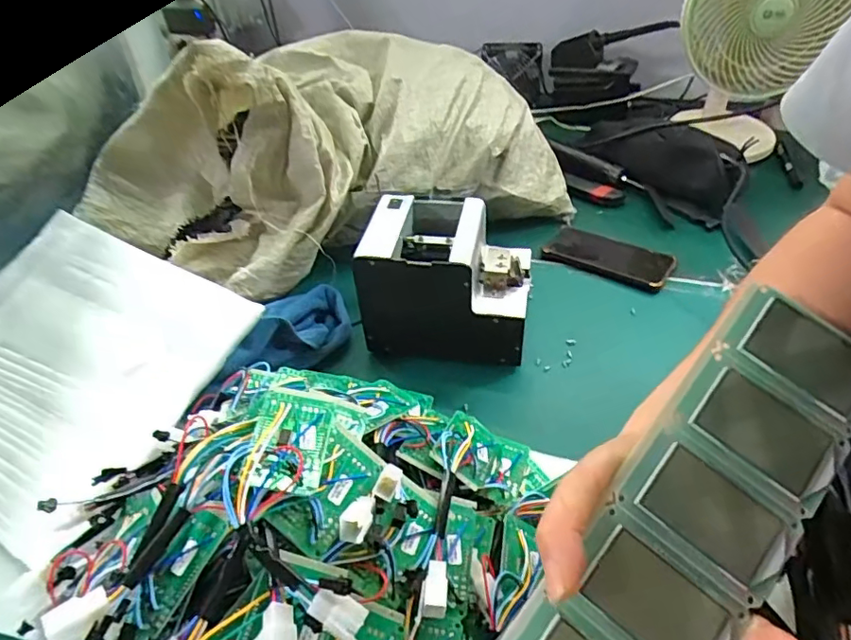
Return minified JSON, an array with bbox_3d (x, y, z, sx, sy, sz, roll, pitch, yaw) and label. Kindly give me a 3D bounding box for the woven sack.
[{"bbox_3d":[-0.136,-0.241,0.759,0.599,0.215,0.374,-26,50,-24],"label":"woven sack"}]

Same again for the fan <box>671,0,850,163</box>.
[{"bbox_3d":[0.495,-0.424,0.852,0.213,0.328,0.143,14,46,13],"label":"fan"}]

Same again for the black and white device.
[{"bbox_3d":[0.020,-0.044,0.624,0.186,0.130,0.148,1,45,1],"label":"black and white device"}]

